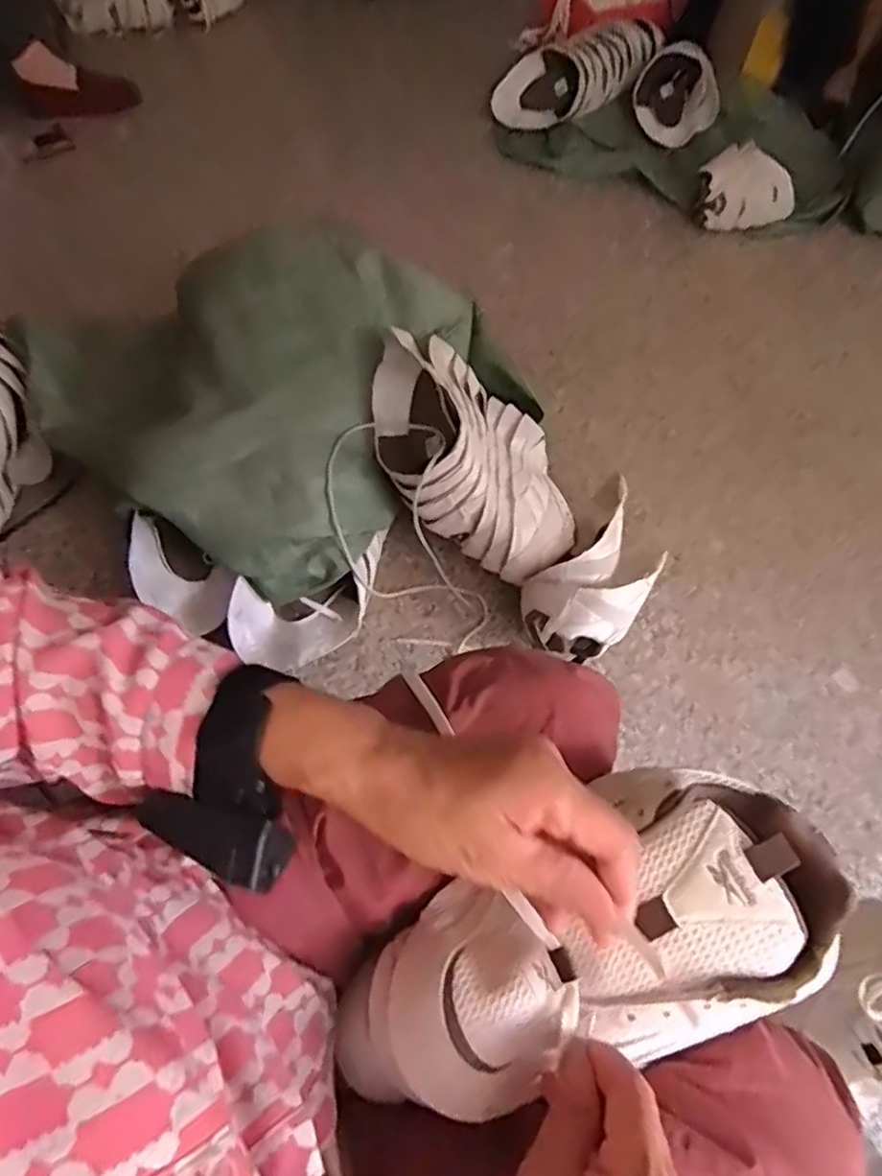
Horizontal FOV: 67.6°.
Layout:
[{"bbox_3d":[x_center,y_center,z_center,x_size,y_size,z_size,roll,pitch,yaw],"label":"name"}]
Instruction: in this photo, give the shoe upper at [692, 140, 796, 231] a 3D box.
[{"bbox_3d":[0.610,-0.791,1.321,0.207,0.117,0.097,-14,65,-10],"label":"shoe upper"}]

